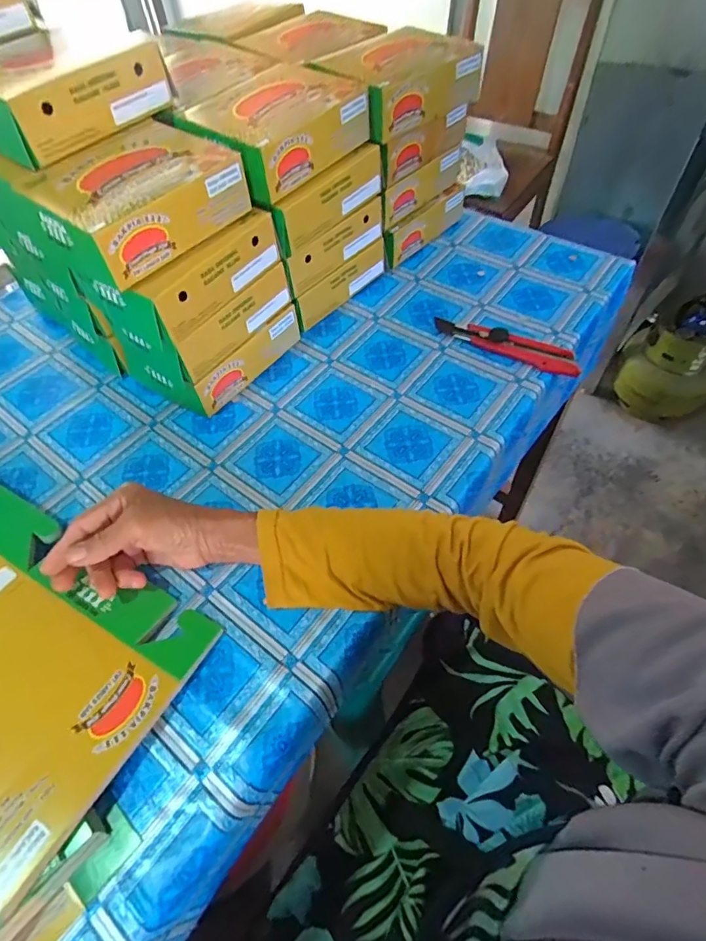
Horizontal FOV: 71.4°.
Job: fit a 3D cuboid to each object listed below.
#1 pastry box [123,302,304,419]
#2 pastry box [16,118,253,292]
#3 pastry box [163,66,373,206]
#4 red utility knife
[{"bbox_3d":[-0.167,-0.150,0.571,0.133,0.063,0.167,30,63,21],"label":"pastry box"},{"bbox_3d":[-0.198,-0.246,0.444,0.128,0.052,0.162,33,64,24],"label":"pastry box"},{"bbox_3d":[-0.081,-0.357,0.512,0.127,0.054,0.169,38,65,25],"label":"pastry box"},{"bbox_3d":[0.176,-0.149,0.571,0.174,0.023,0.025,30,63,21],"label":"red utility knife"}]

